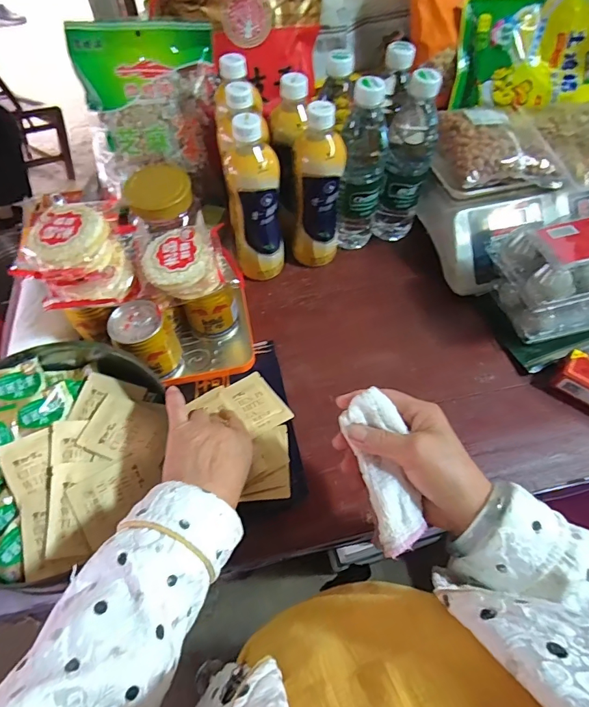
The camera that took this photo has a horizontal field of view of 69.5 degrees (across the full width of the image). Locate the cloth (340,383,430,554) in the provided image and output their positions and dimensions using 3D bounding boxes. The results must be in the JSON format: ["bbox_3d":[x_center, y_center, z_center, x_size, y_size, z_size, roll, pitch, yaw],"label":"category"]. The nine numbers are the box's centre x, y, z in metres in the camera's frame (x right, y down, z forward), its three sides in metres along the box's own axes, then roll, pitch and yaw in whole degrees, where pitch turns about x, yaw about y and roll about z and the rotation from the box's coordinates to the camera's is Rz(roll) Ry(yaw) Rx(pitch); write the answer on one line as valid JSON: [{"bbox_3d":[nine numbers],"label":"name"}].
[{"bbox_3d":[0.067,0.088,0.317,0.042,0.019,0.108,-9,68,-7],"label":"cloth"}]

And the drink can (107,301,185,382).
[{"bbox_3d":[-0.165,-0.010,0.482,0.060,0.087,0.059,1,58,-1],"label":"drink can"}]

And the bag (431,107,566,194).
[{"bbox_3d":[0.253,-0.257,0.535,0.143,0.049,0.132,-5,58,-4],"label":"bag"}]

